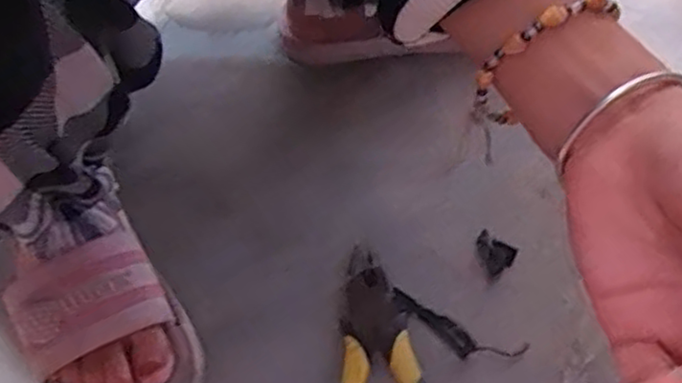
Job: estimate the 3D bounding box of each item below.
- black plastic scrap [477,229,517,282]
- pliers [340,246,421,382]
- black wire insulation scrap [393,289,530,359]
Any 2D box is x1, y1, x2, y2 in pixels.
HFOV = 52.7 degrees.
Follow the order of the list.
[{"bbox_3d":[0.109,0.043,0.495,0.026,0.009,0.033,-32,61,-14],"label":"black plastic scrap"},{"bbox_3d":[0.025,0.123,0.441,0.058,0.021,0.180,-7,58,0],"label":"pliers"},{"bbox_3d":[0.076,0.094,0.461,0.094,0.008,0.023,22,62,17],"label":"black wire insulation scrap"}]

